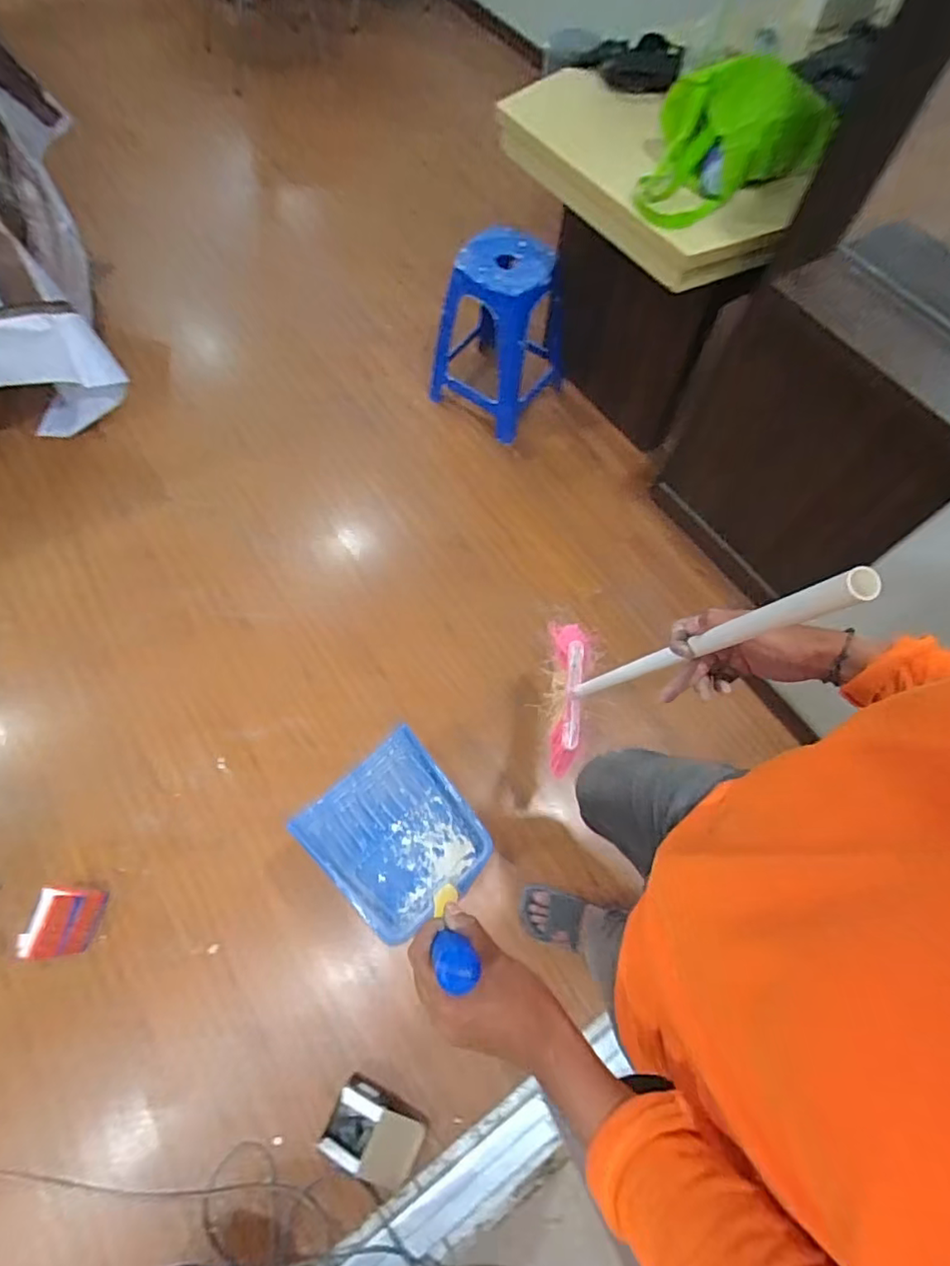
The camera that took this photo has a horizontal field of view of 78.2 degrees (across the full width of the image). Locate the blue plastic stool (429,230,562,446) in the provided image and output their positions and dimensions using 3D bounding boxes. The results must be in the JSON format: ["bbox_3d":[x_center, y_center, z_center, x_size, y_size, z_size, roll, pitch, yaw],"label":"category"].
[{"bbox_3d":[0.076,-0.913,1.760,0.372,0.472,0.332,29,67,10],"label":"blue plastic stool"}]

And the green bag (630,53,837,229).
[{"bbox_3d":[0.510,-1.021,1.194,0.404,0.207,0.216,-23,67,-11],"label":"green bag"}]

